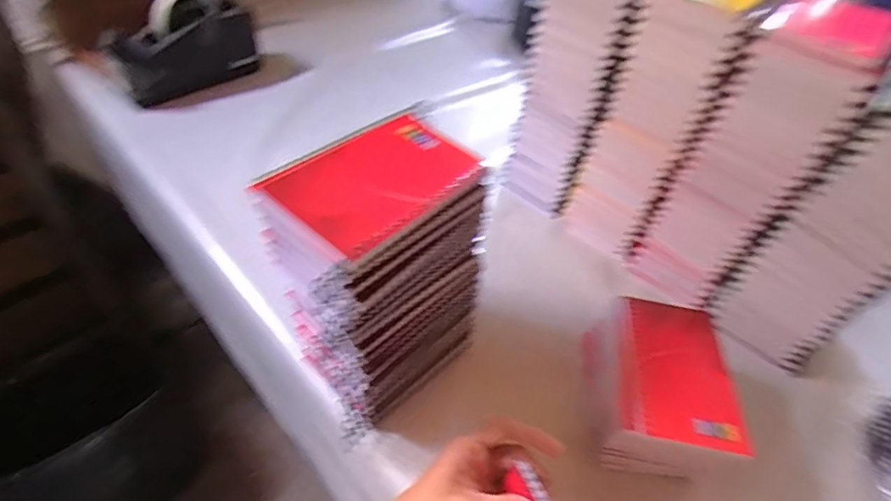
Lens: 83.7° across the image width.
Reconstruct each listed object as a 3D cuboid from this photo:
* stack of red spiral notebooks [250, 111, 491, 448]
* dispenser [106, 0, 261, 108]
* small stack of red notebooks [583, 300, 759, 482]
[{"bbox_3d":[-0.051,0.030,0.380,0.096,0.218,0.149,37,53,25],"label":"stack of red spiral notebooks"},{"bbox_3d":[-0.367,-0.293,0.715,0.063,0.121,0.204,29,50,20],"label":"dispenser"},{"bbox_3d":[0.177,0.116,0.420,0.097,0.080,0.134,11,46,3],"label":"small stack of red notebooks"}]

